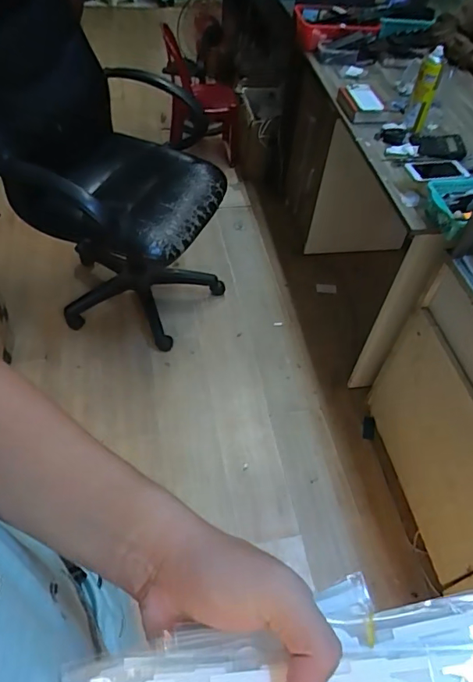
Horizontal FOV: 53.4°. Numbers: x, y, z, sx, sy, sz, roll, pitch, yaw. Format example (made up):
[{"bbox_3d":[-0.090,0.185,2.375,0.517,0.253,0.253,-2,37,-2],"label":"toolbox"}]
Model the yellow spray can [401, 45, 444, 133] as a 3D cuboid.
[{"bbox_3d":[0.505,-0.673,1.266,0.055,0.206,0.045,19,52,10],"label":"yellow spray can"}]

